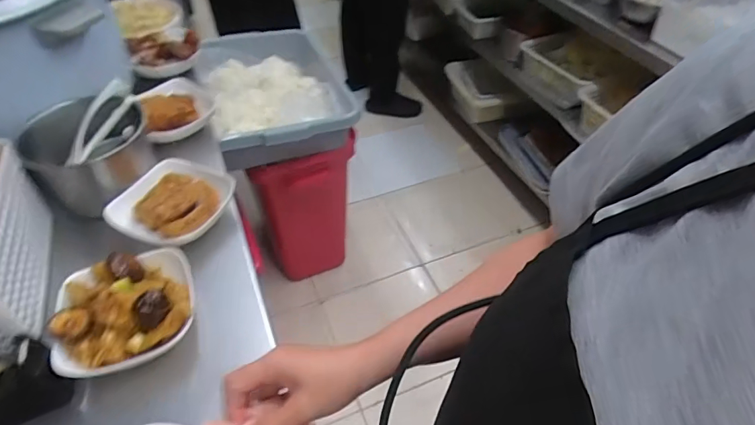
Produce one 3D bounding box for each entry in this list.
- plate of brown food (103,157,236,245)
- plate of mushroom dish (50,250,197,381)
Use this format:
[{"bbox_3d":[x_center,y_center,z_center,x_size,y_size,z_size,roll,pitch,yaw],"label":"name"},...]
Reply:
[{"bbox_3d":[-0.293,-0.018,0.654,0.135,0.044,0.147,21,51,18],"label":"plate of brown food"},{"bbox_3d":[-0.299,0.107,0.533,0.149,0.046,0.141,-20,51,-17],"label":"plate of mushroom dish"}]

